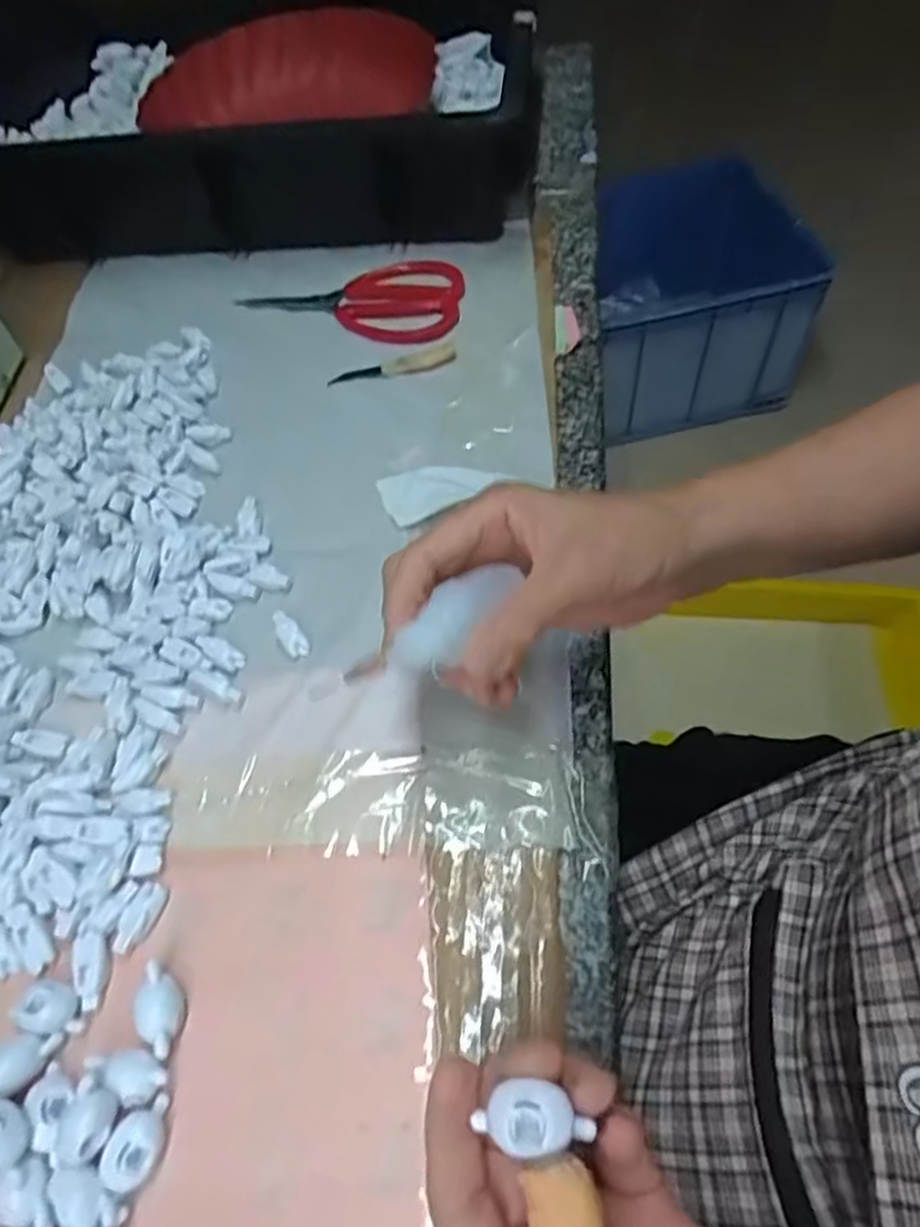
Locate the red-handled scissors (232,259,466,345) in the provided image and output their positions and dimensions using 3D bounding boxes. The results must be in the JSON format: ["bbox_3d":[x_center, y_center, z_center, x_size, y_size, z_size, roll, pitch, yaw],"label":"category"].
[{"bbox_3d":[-0.076,-0.232,0.513,0.163,0.015,0.085,15,60,13],"label":"red-handled scissors"}]

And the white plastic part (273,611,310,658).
[{"bbox_3d":[-0.090,0.010,0.375,0.011,0.007,0.030,-31,61,-15],"label":"white plastic part"}]

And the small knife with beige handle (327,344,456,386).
[{"bbox_3d":[-0.044,-0.161,0.469,0.083,0.005,0.016,-12,58,-4],"label":"small knife with beige handle"}]

